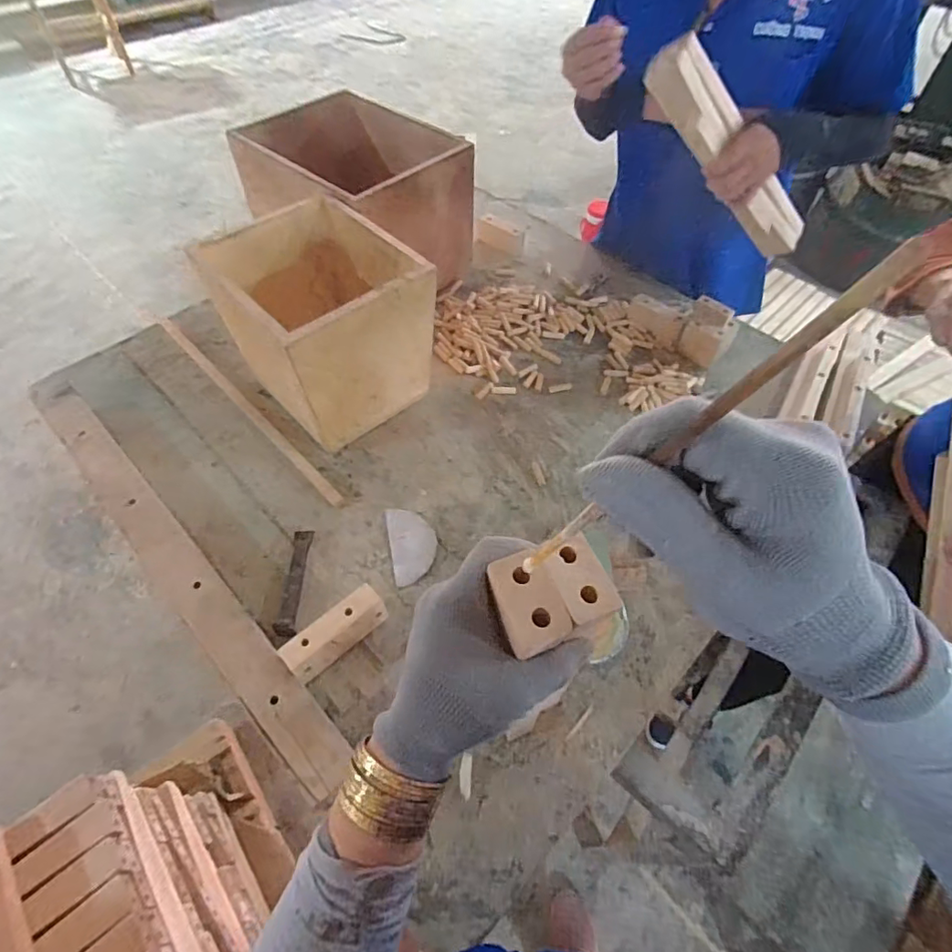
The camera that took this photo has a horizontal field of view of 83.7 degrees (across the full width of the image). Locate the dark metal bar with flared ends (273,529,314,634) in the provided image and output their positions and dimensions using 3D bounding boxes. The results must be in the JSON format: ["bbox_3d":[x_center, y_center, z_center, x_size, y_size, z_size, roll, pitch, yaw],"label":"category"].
[{"bbox_3d":[-0.224,0.129,0.660,0.023,0.013,0.142,1,54,-4],"label":"dark metal bar with flared ends"}]

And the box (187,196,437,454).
[{"bbox_3d":[-0.218,-0.213,0.771,0.214,0.232,0.252,-36,63,-23],"label":"box"}]

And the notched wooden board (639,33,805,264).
[{"bbox_3d":[0.364,-0.440,0.743,0.357,0.068,0.063,29,46,-32],"label":"notched wooden board"}]

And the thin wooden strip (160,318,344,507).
[{"bbox_3d":[-0.375,-0.117,0.846,0.020,0.014,0.534,-38,63,-24],"label":"thin wooden strip"}]

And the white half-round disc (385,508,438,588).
[{"bbox_3d":[-0.083,0.089,0.706,0.060,0.013,0.103,-8,55,-11],"label":"white half-round disc"}]

